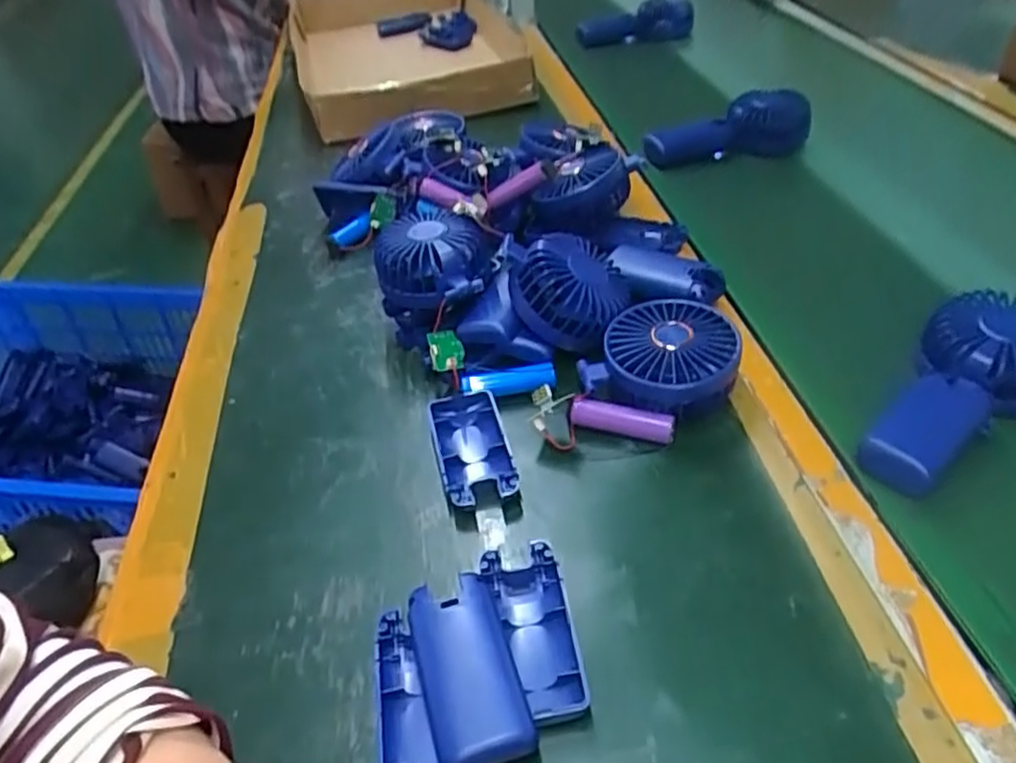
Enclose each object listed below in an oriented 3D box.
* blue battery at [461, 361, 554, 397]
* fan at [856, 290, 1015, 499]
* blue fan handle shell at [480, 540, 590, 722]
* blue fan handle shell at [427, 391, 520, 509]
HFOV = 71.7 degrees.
[{"bbox_3d":[0.000,0.000,0.485,0.064,0.015,0.016,-7,41,-2],"label":"blue battery"},{"bbox_3d":[0.286,0.003,0.436,0.179,0.037,0.080,-34,49,-29],"label":"fan"},{"bbox_3d":[0.014,0.124,0.356,0.038,0.015,0.088,-11,41,-6],"label":"blue fan handle shell"},{"bbox_3d":[-0.022,0.042,0.445,0.045,0.017,0.088,-12,41,-7],"label":"blue fan handle shell"}]

